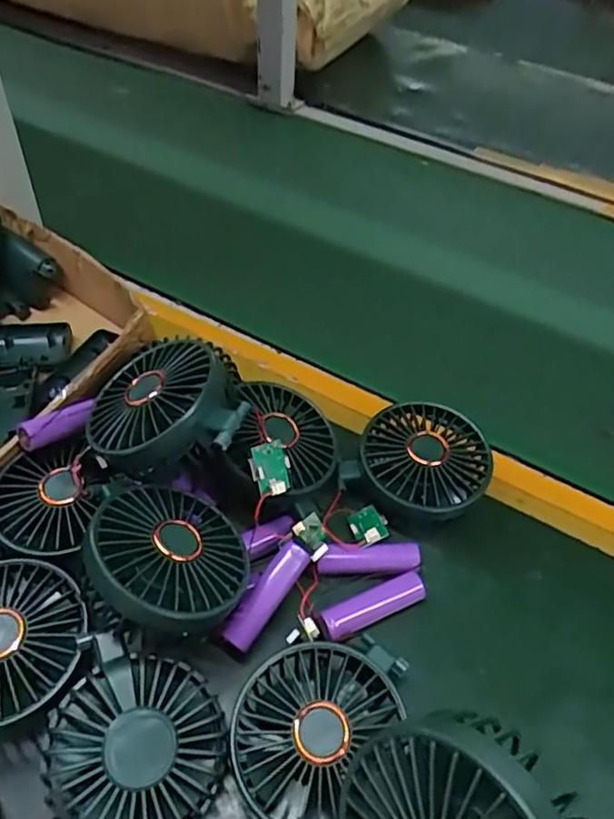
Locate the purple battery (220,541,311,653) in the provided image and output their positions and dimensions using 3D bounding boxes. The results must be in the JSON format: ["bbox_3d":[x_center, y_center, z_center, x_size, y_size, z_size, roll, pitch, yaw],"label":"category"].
[{"bbox_3d":[-0.024,0.108,0.352,0.018,0.016,0.065,30,53,20],"label":"purple battery"}]

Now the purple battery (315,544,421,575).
[{"bbox_3d":[0.040,0.099,0.389,0.066,0.018,0.018,-1,49,-6],"label":"purple battery"}]

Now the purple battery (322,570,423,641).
[{"bbox_3d":[0.041,0.121,0.371,0.068,0.018,0.017,-18,53,-20],"label":"purple battery"}]

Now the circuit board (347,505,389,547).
[{"bbox_3d":[0.040,0.075,0.396,0.022,0.009,0.027,-13,51,-16],"label":"circuit board"}]

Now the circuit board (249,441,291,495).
[{"bbox_3d":[-0.021,0.035,0.357,0.023,0.008,0.030,-19,95,-24],"label":"circuit board"}]

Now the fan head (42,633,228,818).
[{"bbox_3d":[-0.085,0.171,0.299,0.083,0.055,0.080,3,49,-3],"label":"fan head"}]

